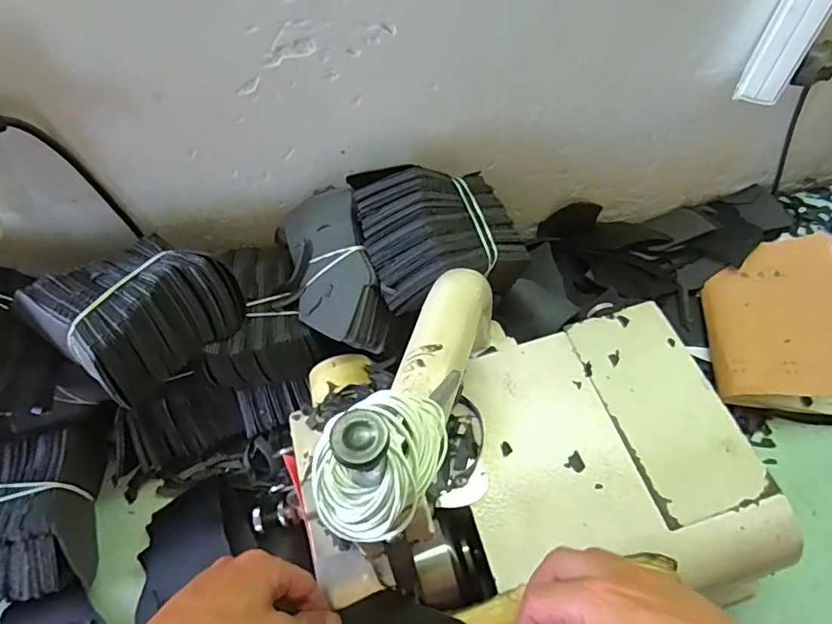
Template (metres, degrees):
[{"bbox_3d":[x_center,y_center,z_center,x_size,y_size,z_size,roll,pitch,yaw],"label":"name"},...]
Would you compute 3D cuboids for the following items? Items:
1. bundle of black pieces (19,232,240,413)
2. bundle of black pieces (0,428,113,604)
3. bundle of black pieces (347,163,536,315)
[{"bbox_3d":[-0.239,-0.006,0.454,0.119,0.067,0.138,36,68,21],"label":"bundle of black pieces"},{"bbox_3d":[-0.377,0.203,0.514,0.131,0.077,0.155,-5,60,0],"label":"bundle of black pieces"},{"bbox_3d":[0.023,-0.074,0.468,0.137,0.060,0.121,-17,60,-7],"label":"bundle of black pieces"}]

